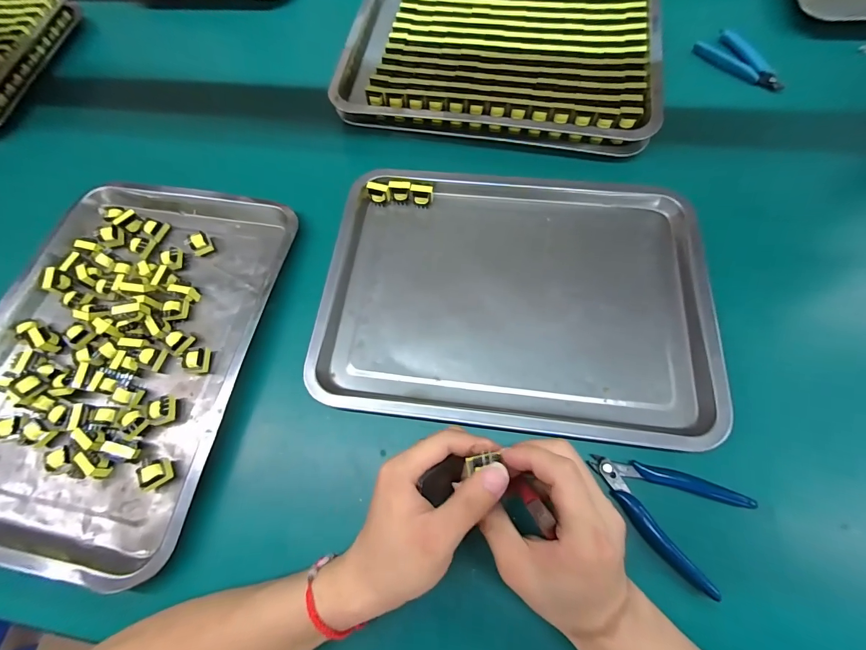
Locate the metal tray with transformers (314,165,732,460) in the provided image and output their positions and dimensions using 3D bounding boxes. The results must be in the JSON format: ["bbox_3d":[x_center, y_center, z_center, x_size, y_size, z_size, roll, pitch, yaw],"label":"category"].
[{"bbox_3d":[0.077,-0.045,0.388,0.370,0.034,0.295,7,69,4],"label":"metal tray with transformers"}]

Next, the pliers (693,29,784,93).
[{"bbox_3d":[0.406,-0.347,0.486,0.042,0.016,0.120,-40,72,-11],"label":"pliers"}]

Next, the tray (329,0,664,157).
[{"bbox_3d":[0.086,-0.361,0.487,0.389,0.042,0.280,12,71,8],"label":"tray"}]

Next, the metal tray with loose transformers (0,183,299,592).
[{"bbox_3d":[-0.321,0.017,0.383,0.292,0.035,0.395,7,70,6],"label":"metal tray with loose transformers"}]

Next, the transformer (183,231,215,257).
[{"bbox_3d":[-0.266,-0.093,0.426,0.023,0.023,0.017,-37,71,-10],"label":"transformer"}]

